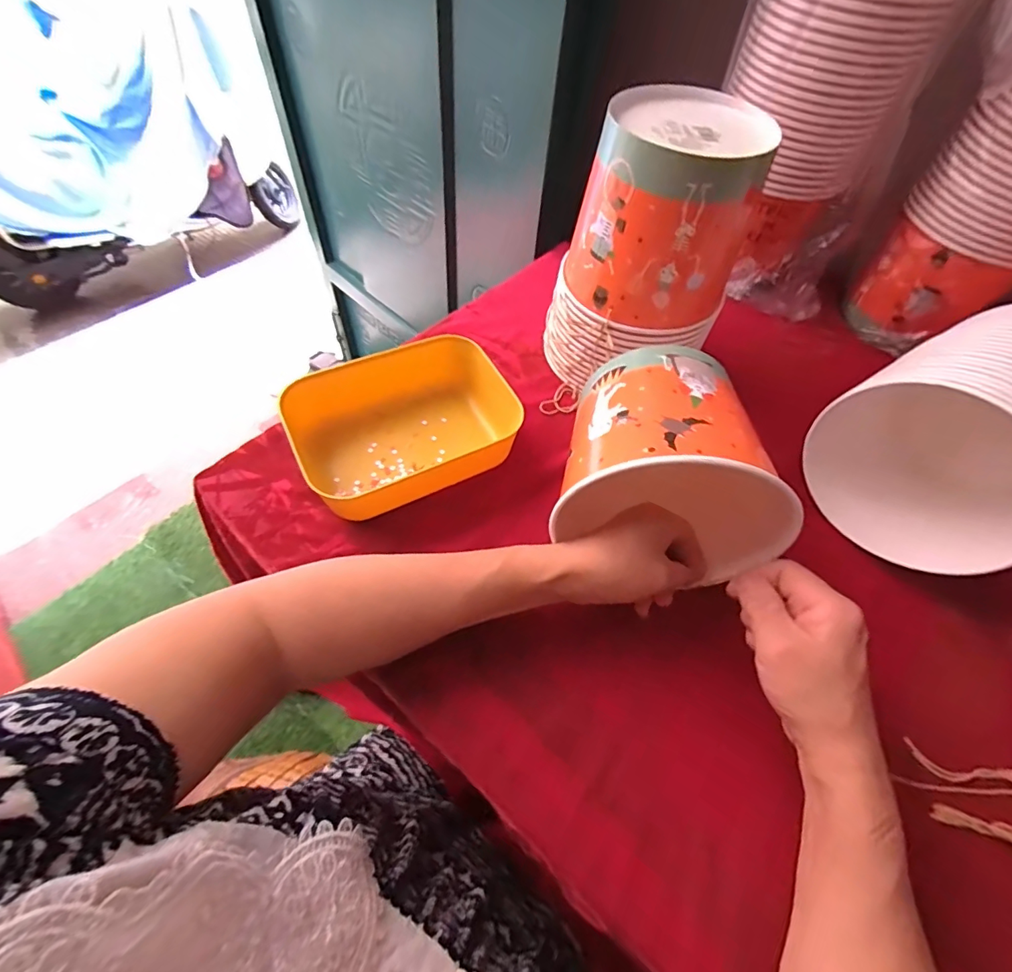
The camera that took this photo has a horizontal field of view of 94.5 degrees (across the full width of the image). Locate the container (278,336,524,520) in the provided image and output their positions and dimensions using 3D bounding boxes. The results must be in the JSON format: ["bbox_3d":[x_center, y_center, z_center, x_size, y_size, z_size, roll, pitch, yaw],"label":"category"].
[{"bbox_3d":[-0.085,-0.061,0.436,0.206,0.059,0.141,-27,62,-20],"label":"container"}]

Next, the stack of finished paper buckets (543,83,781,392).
[{"bbox_3d":[0.132,-0.200,0.440,0.136,0.230,0.136,-30,63,-22],"label":"stack of finished paper buckets"}]

